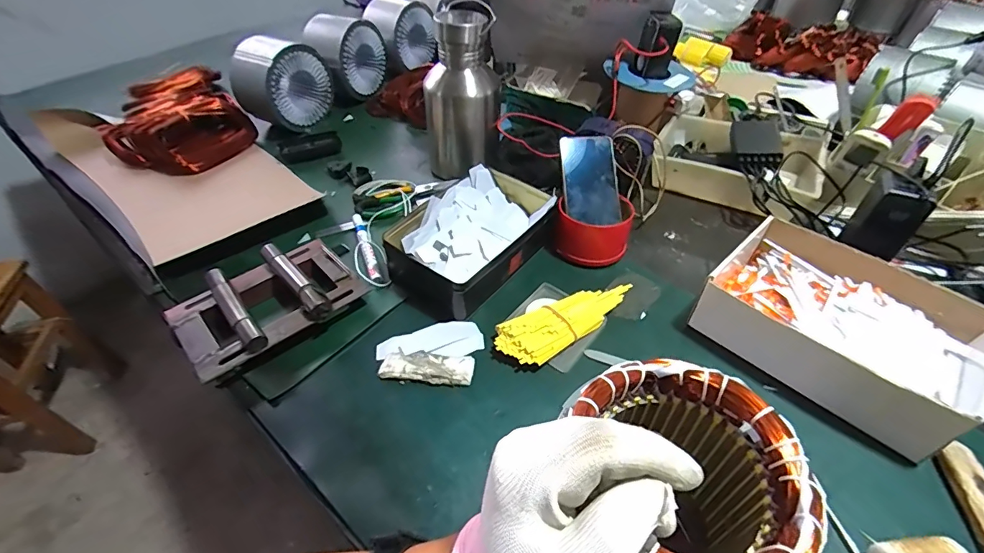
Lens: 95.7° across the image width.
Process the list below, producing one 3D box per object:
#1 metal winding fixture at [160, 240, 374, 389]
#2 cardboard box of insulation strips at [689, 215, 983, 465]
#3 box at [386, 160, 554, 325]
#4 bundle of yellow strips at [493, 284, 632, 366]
[{"bbox_3d":[-0.265,0.032,0.534,0.195,0.056,0.136,-34,54,-29],"label":"metal winding fixture"},{"bbox_3d":[0.377,0.050,0.496,0.188,0.080,0.237,-32,53,-27],"label":"cardboard box of insulation strips"},{"bbox_3d":[-0.017,-0.058,0.612,0.144,0.066,0.240,31,53,28],"label":"box"},{"bbox_3d":[0.093,0.050,0.535,0.189,0.025,0.061,-26,50,-23],"label":"bundle of yellow strips"}]

